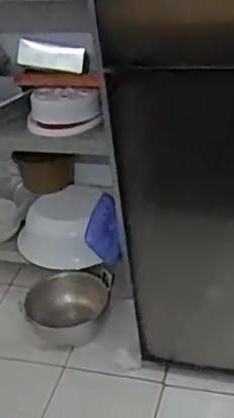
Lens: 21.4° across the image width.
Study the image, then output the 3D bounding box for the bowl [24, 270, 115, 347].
[{"bbox_3d":[-0.156,0.286,1.839,0.219,0.101,0.252,7,37,20],"label":"bowl"}]

